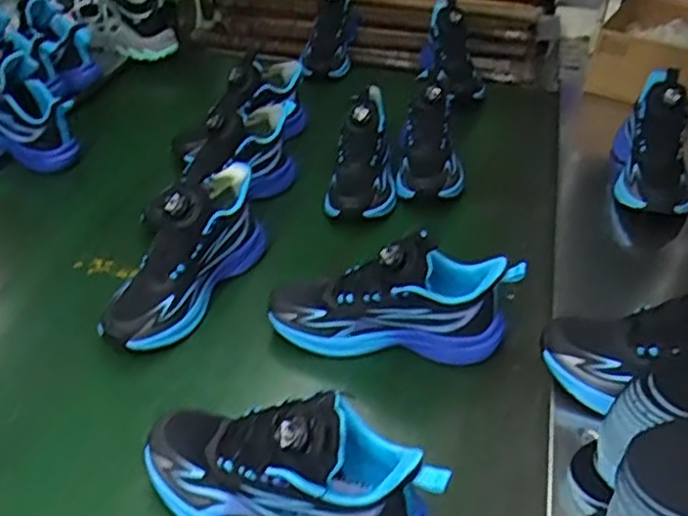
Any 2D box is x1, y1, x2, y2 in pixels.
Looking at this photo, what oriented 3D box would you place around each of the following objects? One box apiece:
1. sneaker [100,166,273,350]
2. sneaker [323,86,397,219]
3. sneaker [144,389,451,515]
[{"bbox_3d":[-0.171,-0.006,0.746,0.078,0.135,0.226,16,40,20],"label":"sneaker"},{"bbox_3d":[0.030,-0.139,0.921,0.086,0.083,0.196,6,74,8],"label":"sneaker"},{"bbox_3d":[-0.046,0.163,0.543,0.239,0.115,0.083,8,38,11],"label":"sneaker"}]

